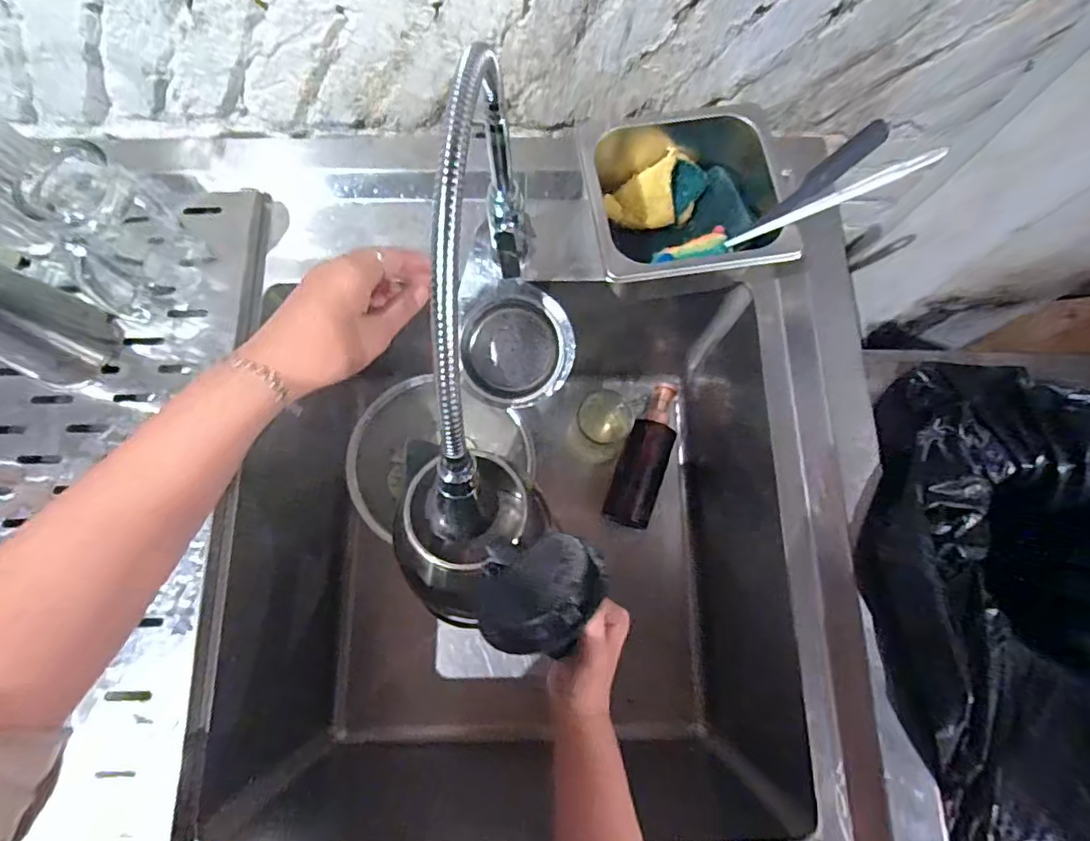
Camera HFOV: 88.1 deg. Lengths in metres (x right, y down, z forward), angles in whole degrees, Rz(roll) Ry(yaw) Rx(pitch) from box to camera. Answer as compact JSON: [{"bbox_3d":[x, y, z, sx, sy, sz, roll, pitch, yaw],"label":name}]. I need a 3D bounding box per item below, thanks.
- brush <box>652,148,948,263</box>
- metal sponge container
[{"bbox_3d":[0.202,-0.173,0.479,0.225,0.028,0.028,-14,72,33],"label":"brush"},{"bbox_3d":[0.124,-0.200,0.531,0.176,0.085,0.168,-6,75,-4],"label":"metal sponge container"}]

